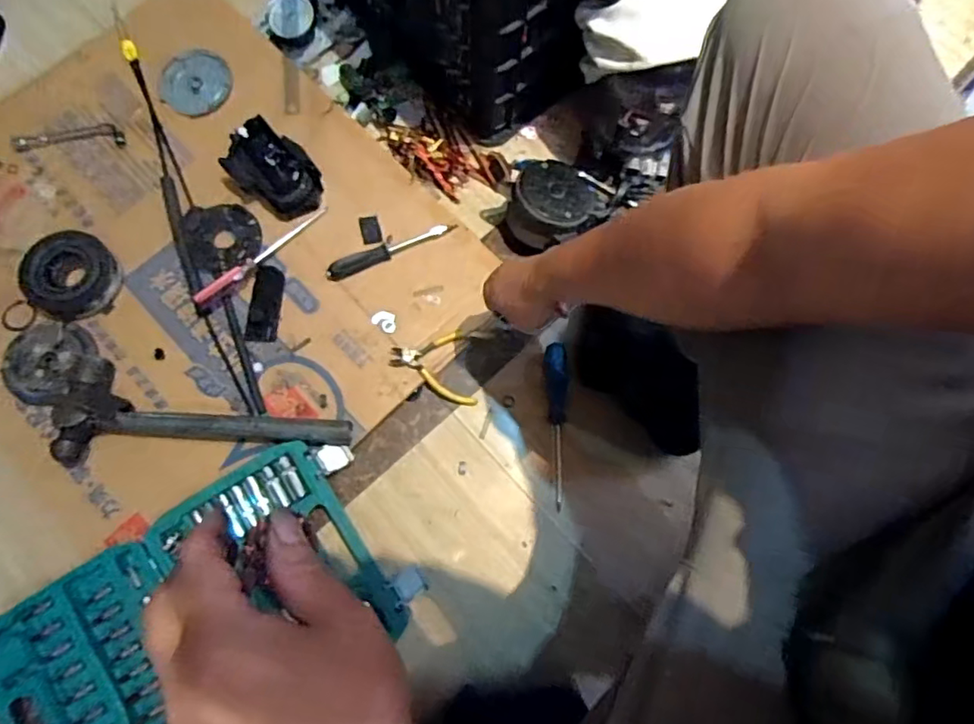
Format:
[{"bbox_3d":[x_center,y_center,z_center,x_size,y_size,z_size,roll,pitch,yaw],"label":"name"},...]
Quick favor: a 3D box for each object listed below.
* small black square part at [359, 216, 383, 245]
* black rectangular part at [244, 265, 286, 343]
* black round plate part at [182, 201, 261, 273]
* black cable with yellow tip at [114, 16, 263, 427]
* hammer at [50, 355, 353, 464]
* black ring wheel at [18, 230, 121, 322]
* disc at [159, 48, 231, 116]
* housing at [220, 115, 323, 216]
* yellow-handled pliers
[{"bbox_3d":[-0.150,-0.170,0.763,0.025,0.004,0.038,-15,75,-6],"label":"small black square part"},{"bbox_3d":[-0.274,-0.073,0.737,0.037,0.010,0.096,7,74,0],"label":"black rectangular part"},{"bbox_3d":[-0.339,-0.163,0.759,0.089,0.010,0.091,1,76,-2],"label":"black round plate part"},{"bbox_3d":[-0.403,-0.204,0.772,0.042,0.018,0.597,-23,76,-8],"label":"black cable with yellow tip"},{"bbox_3d":[-0.321,0.060,0.688,0.329,0.046,0.117,2,74,-1],"label":"hammer"},{"bbox_3d":[-0.517,-0.108,0.734,0.113,0.040,0.109,15,74,2],"label":"black ring wheel"},{"bbox_3d":[-0.407,-0.389,0.822,0.099,0.014,0.093,0,74,-2],"label":"disc"},{"bbox_3d":[-0.269,-0.244,0.759,0.120,0.064,0.085,35,76,8],"label":"housing"},{"bbox_3d":[-0.061,-0.001,0.726,0.110,0.022,0.092,8,74,0],"label":"yellow-handled pliers"}]

